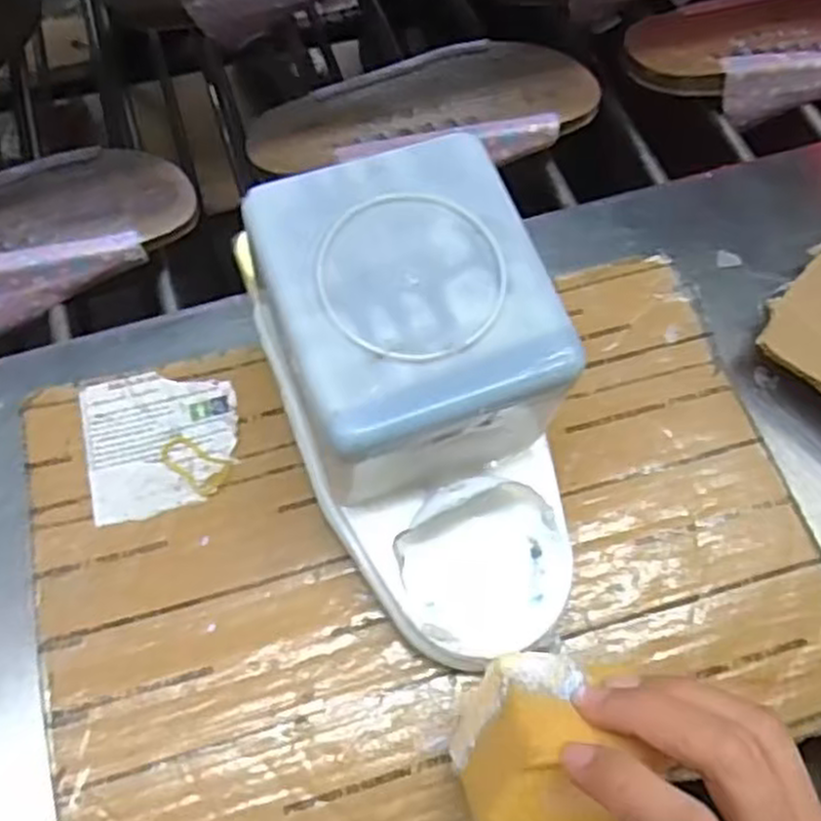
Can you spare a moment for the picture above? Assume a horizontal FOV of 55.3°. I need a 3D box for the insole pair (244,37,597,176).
[{"bbox_3d":[0.006,-0.192,0.486,0.210,0.017,0.097,-13,68,-5],"label":"insole pair"}]

